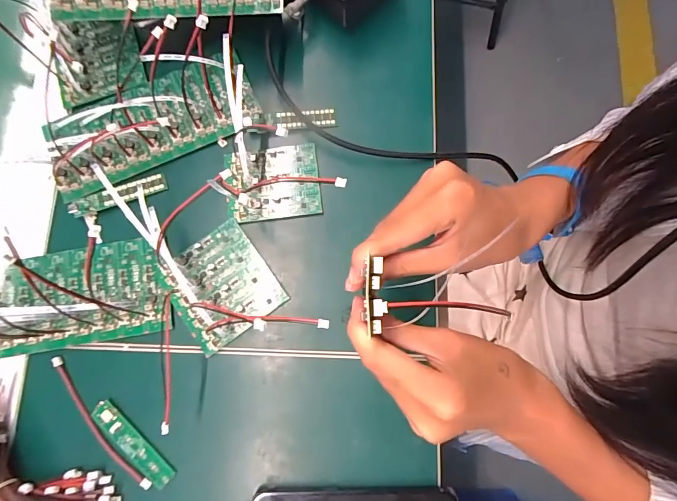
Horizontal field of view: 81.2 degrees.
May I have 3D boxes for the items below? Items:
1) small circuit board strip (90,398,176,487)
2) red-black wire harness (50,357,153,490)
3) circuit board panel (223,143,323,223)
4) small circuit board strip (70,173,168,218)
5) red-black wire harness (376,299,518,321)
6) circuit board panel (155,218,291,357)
[{"bbox_3d":[-0.167,0.157,0.316,0.083,0.008,0.019,42,82,8],"label":"small circuit board strip"},{"bbox_3d":[-0.201,0.144,0.326,0.016,0.004,0.133,-42,81,-7],"label":"red-black wire harness"},{"bbox_3d":[-0.059,-0.061,0.354,0.082,0.009,0.066,-7,79,0],"label":"circuit board panel"},{"bbox_3d":[-0.201,-0.051,0.358,0.086,0.007,0.018,-20,79,-3],"label":"small circuit board strip"},{"bbox_3d":[0.056,0.031,0.208,0.078,0.004,0.009,4,79,-11],"label":"red-black wire harness"},{"bbox_3d":[-0.101,0.028,0.339,0.081,0.010,0.089,-34,80,-5],"label":"circuit board panel"}]

